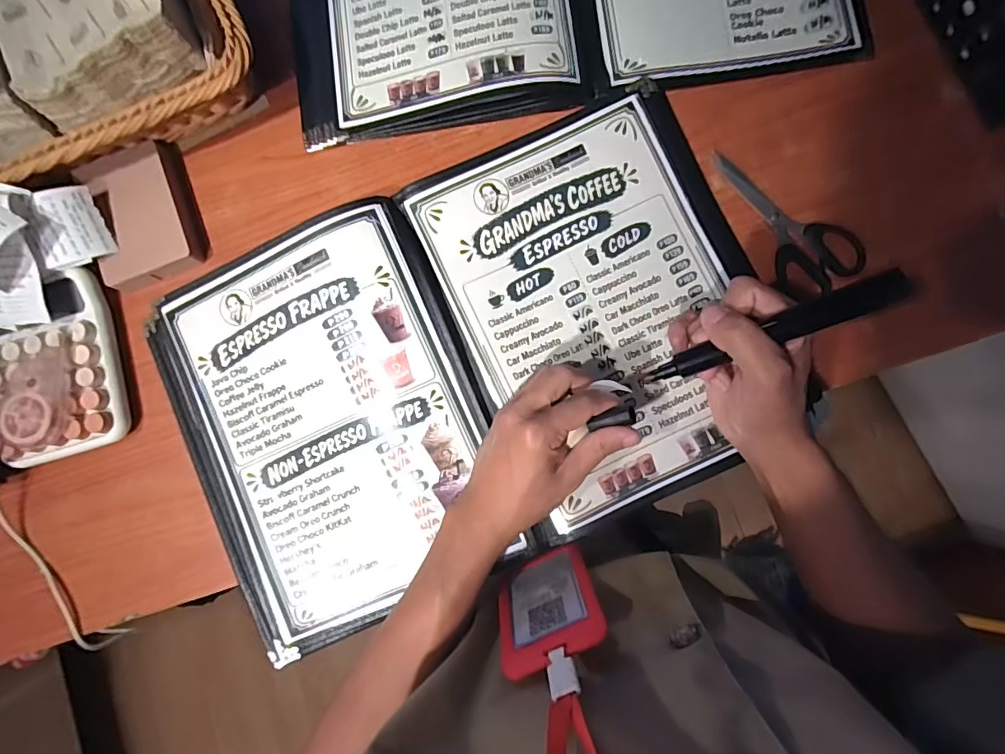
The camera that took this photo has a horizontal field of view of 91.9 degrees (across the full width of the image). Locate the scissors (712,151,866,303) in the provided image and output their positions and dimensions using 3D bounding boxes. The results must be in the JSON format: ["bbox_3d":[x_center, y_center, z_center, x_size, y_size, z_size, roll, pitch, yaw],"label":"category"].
[{"bbox_3d":[0.236,-0.137,0.401,0.072,0.005,0.142,-29,84,0],"label":"scissors"}]

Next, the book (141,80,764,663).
[{"bbox_3d":[-0.030,-0.012,0.391,0.478,0.032,0.310,-24,85,1],"label":"book"}]

